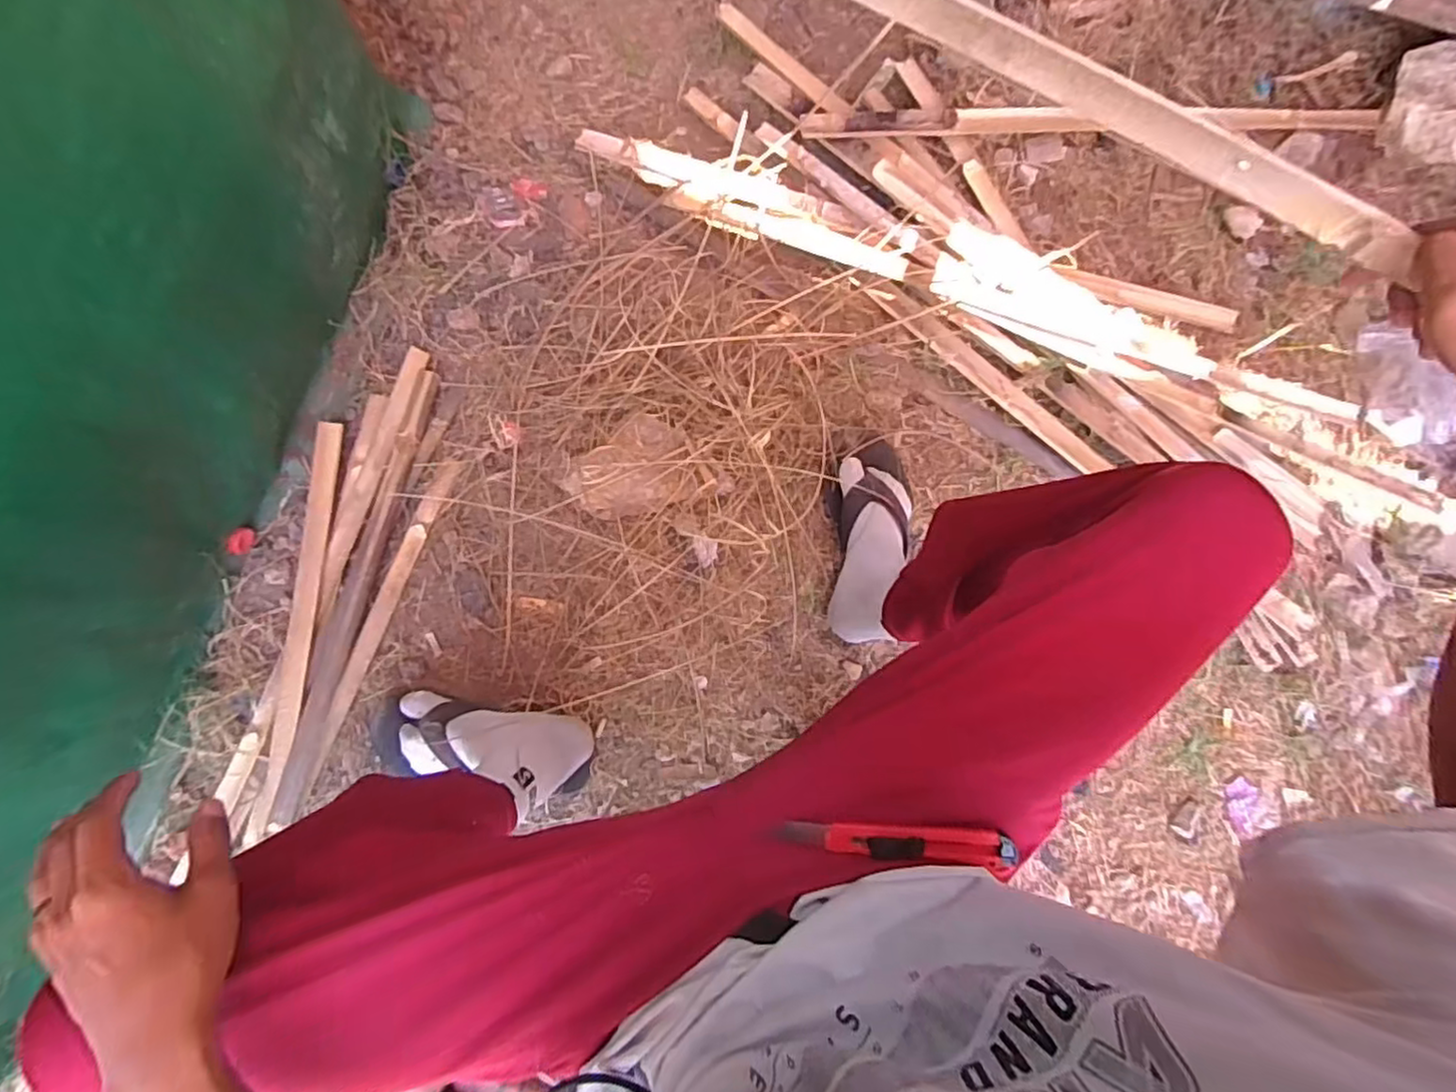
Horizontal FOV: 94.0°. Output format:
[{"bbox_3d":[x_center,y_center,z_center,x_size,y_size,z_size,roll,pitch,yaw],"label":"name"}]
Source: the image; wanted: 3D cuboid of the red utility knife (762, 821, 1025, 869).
[{"bbox_3d":[0.122,0.213,0.491,0.185,0.014,0.027,7,83,-4],"label":"red utility knife"}]

